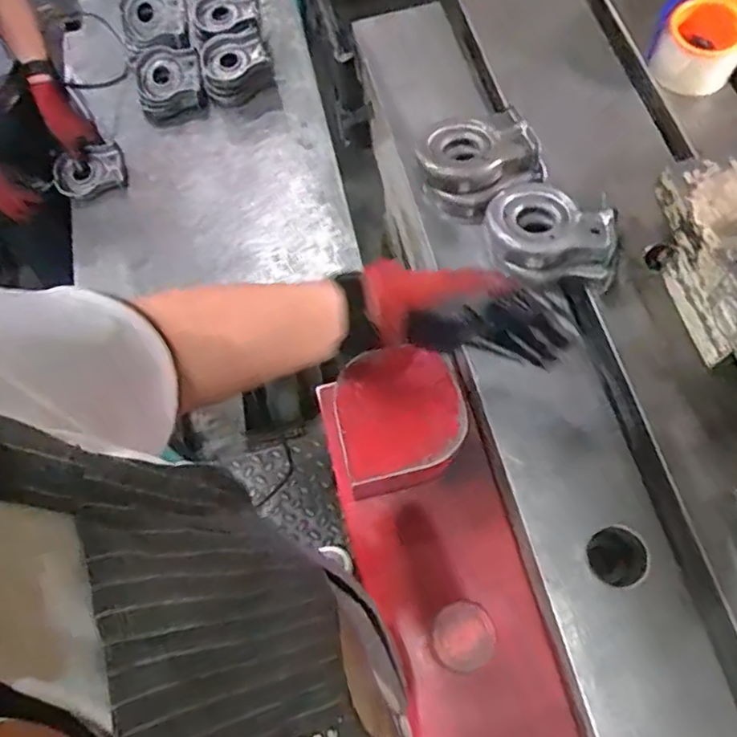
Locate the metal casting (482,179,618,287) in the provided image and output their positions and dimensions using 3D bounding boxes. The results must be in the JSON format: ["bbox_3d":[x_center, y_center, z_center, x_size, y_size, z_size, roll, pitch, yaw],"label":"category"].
[{"bbox_3d":[0.187,-0.141,0.663,0.121,0.064,0.113,-2,69,2],"label":"metal casting"}]

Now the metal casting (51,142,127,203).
[{"bbox_3d":[-0.521,-0.362,1.177,0.144,0.035,0.098,-8,68,0],"label":"metal casting"}]

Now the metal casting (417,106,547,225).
[{"bbox_3d":[0.123,-0.225,0.697,0.131,0.063,0.113,-26,70,-7],"label":"metal casting"}]

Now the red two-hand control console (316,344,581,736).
[{"bbox_3d":[0.082,0.235,0.551,0.149,0.100,0.510,-15,69,-3],"label":"red two-hand control console"}]

